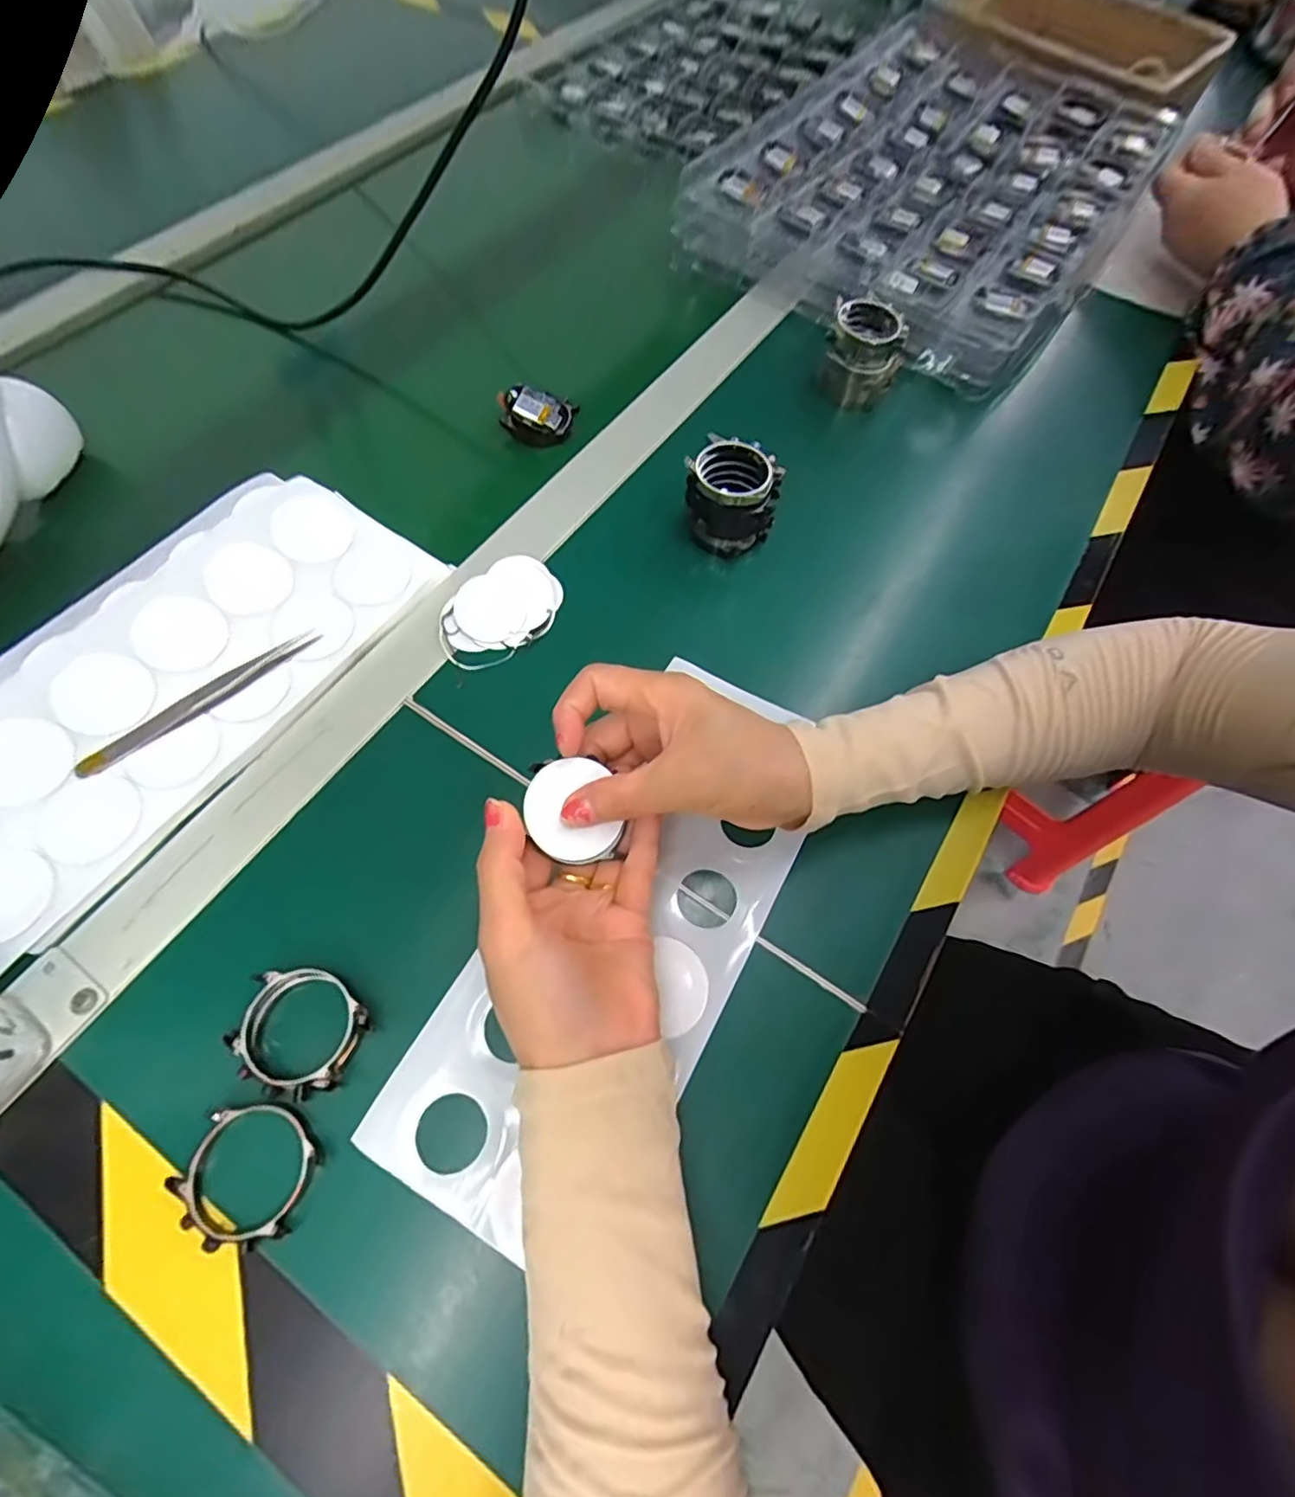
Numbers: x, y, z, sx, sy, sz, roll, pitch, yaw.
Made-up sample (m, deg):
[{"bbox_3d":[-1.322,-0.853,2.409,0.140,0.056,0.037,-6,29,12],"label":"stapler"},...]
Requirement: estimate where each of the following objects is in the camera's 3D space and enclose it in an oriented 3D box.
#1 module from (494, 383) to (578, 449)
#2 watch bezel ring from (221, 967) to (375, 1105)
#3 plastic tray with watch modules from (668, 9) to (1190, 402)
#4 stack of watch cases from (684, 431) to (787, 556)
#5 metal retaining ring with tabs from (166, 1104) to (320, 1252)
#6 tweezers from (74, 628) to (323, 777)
[{"bbox_3d":[-0.077,-0.238,0.433,0.047,0.023,0.037,20,65,9],"label":"module"},{"bbox_3d":[-0.147,0.119,0.256,0.051,0.011,0.047,21,65,9],"label":"watch bezel ring"},{"bbox_3d":[0.269,-0.538,0.556,0.327,0.045,0.517,30,68,12],"label":"plastic tray with watch modules"},{"bbox_3d":[0.052,-0.153,0.372,0.054,0.048,0.049,20,65,9],"label":"stack of watch cases"},{"bbox_3d":[-0.158,0.168,0.242,0.050,0.005,0.048,0,63,-1],"label":"metal retaining ring with tabs"},{"bbox_3d":[-0.232,-0.025,0.322,0.126,0.008,0.011,-37,70,-17],"label":"tweezers"}]

